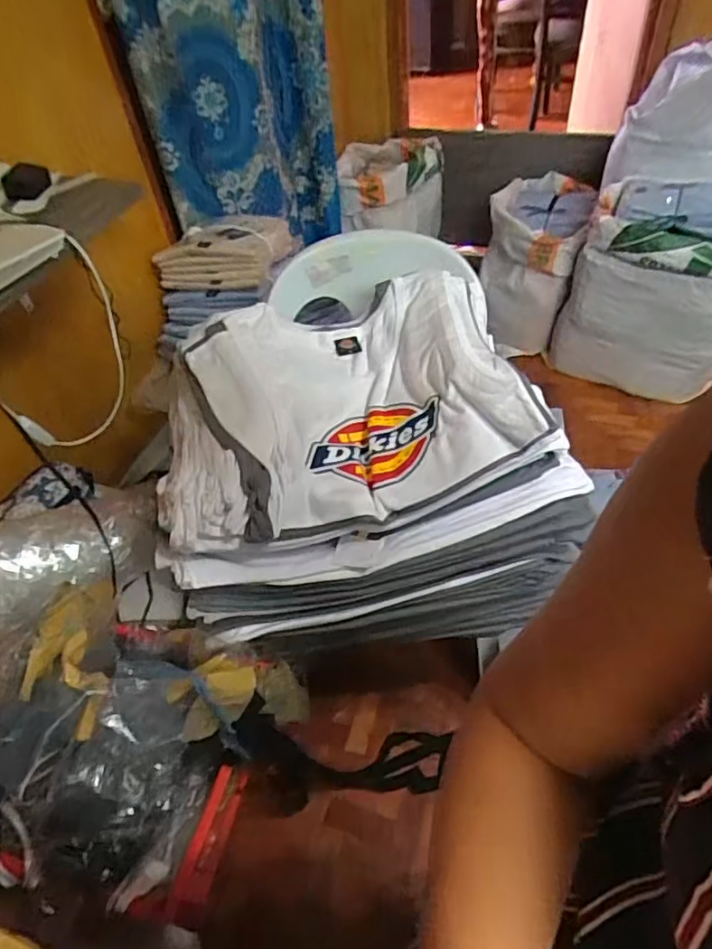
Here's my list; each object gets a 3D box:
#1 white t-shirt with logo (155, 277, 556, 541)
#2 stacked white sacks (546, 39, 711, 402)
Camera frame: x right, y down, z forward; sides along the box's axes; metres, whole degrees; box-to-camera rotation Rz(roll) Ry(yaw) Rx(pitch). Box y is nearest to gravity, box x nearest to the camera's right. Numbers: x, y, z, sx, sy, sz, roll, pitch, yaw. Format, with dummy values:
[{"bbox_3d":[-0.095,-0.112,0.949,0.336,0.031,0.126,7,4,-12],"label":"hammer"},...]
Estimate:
[{"bbox_3d":[-0.029,-0.101,0.816,0.472,0.113,0.348,-14,49,-7],"label":"white t-shirt with logo"},{"bbox_3d":[0.836,-0.630,1.557,0.449,0.733,0.434,16,52,19],"label":"stacked white sacks"}]

